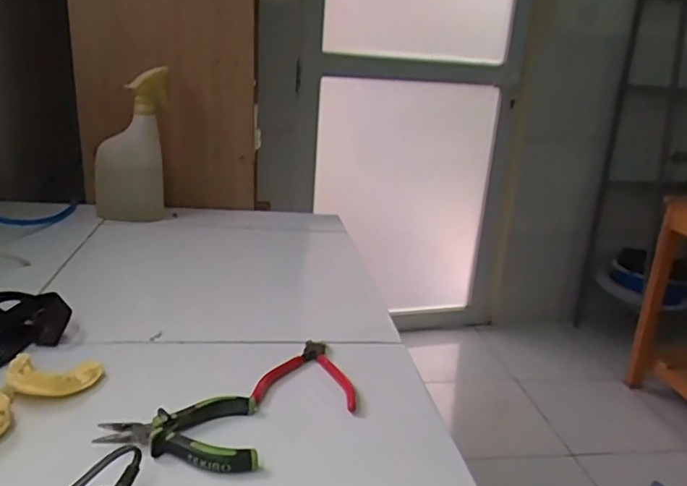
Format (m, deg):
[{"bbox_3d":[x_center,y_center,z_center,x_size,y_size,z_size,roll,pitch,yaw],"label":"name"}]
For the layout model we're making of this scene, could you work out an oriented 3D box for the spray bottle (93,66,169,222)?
[{"bbox_3d":[-0.340,-0.152,0.936,0.117,0.228,0.058,-3,20,-24],"label":"spray bottle"}]

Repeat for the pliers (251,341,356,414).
[{"bbox_3d":[-0.034,0.119,0.543,0.086,0.012,0.113,4,19,-2],"label":"pliers"}]

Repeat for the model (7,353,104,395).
[{"bbox_3d":[-0.243,0.110,0.485,0.069,0.024,0.047,1,19,-11],"label":"model"}]

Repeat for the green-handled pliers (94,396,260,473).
[{"bbox_3d":[-0.122,0.144,0.435,0.112,0.015,0.079,0,20,-13],"label":"green-handled pliers"}]

